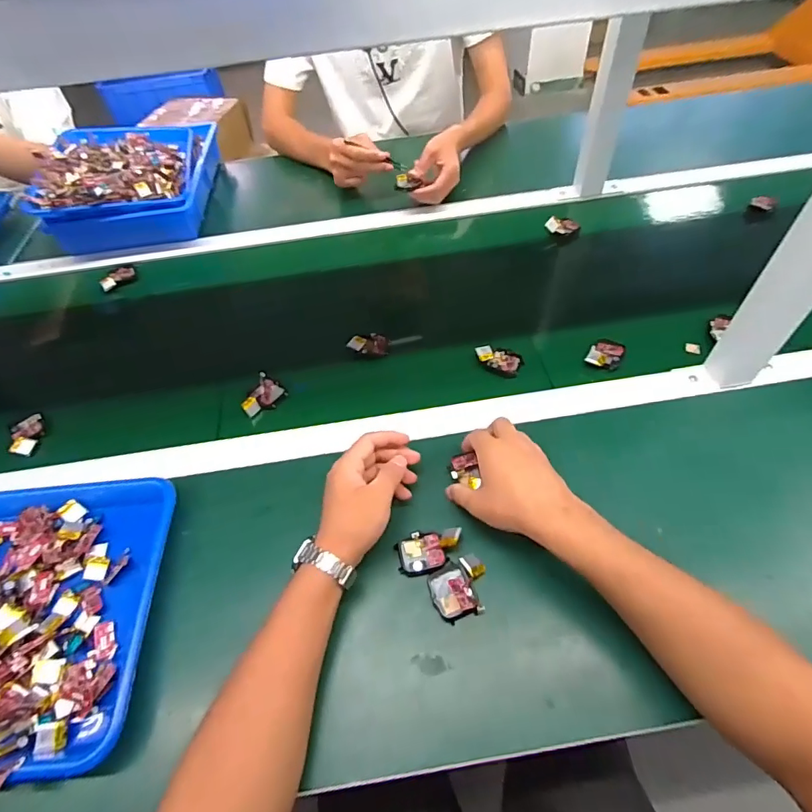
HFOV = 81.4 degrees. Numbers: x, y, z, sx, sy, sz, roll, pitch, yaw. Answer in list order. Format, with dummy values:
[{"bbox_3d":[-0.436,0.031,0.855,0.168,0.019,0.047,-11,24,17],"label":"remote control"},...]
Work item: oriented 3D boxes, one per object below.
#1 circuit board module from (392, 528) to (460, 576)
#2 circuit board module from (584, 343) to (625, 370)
[{"bbox_3d":[0.023,0.140,0.459,0.062,0.019,0.038,-12,53,-5],"label":"circuit board module"},{"bbox_3d":[0.253,-0.066,0.599,0.039,0.009,0.046,22,58,19],"label":"circuit board module"}]

